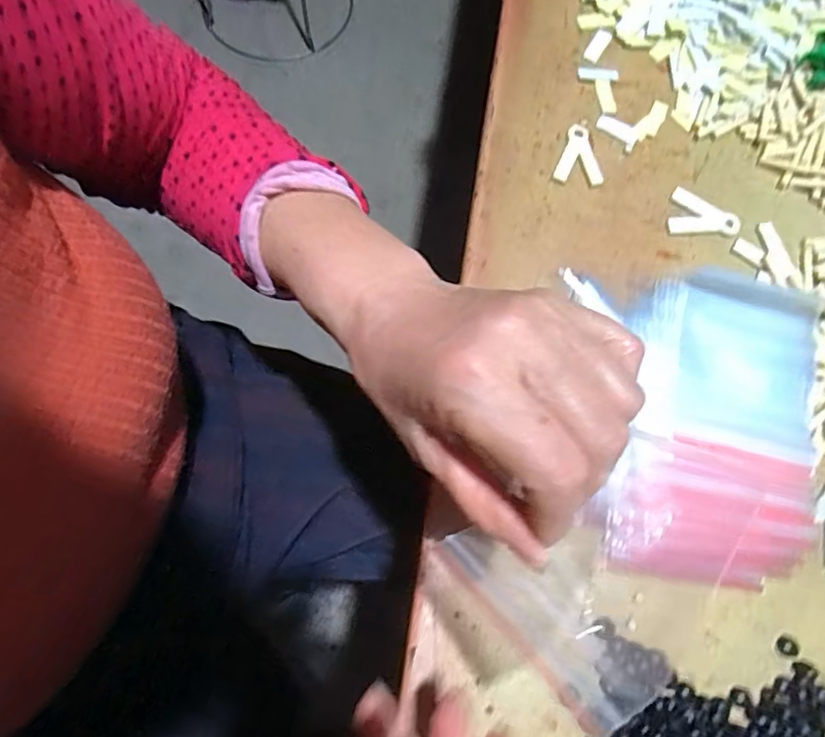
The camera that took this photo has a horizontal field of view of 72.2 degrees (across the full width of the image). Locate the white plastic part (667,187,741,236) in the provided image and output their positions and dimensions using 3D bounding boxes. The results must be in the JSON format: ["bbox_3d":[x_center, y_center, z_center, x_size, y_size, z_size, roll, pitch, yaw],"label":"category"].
[{"bbox_3d":[0.186,-0.096,0.360,0.044,0.004,0.031,15,72,2],"label":"white plastic part"}]

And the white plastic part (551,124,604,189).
[{"bbox_3d":[0.111,-0.138,0.367,0.030,0.004,0.044,21,73,4],"label":"white plastic part"}]

